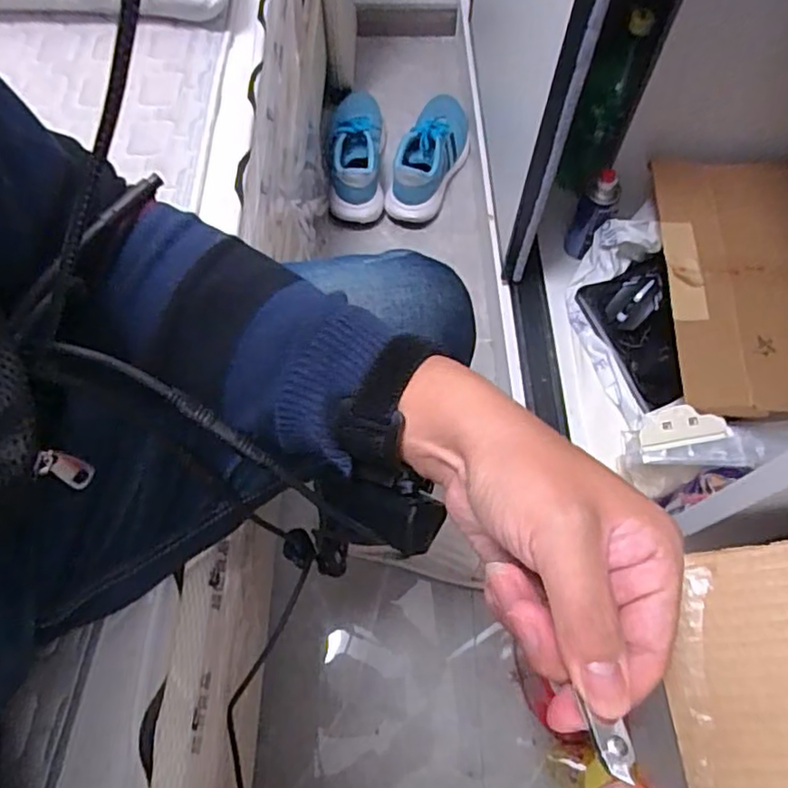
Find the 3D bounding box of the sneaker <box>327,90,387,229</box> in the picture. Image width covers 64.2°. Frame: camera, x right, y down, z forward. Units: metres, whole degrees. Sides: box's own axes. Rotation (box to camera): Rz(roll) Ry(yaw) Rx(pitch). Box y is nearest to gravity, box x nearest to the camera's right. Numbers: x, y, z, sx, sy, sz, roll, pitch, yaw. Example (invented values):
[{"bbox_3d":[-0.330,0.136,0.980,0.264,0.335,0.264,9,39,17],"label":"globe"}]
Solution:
[{"bbox_3d":[-0.069,-0.450,1.151,0.099,0.099,0.295,0,66,0],"label":"sneaker"}]

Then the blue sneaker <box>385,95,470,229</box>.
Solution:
[{"bbox_3d":[0.067,-0.443,1.171,0.106,0.081,0.302,20,67,9],"label":"blue sneaker"}]

